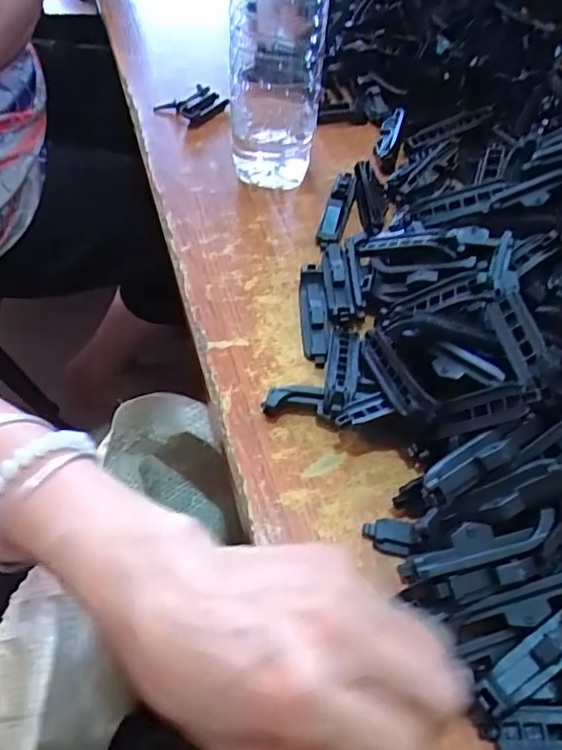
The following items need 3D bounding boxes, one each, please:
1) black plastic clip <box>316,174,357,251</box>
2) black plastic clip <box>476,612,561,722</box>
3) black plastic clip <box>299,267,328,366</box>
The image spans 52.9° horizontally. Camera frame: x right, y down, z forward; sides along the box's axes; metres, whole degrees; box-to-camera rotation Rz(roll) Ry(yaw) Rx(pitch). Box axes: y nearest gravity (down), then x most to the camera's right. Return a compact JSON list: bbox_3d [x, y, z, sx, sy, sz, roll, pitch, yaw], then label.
[{"bbox_3d":[0.045,-0.129,0.434,0.017,0.020,0.082,16,57,8],"label":"black plastic clip"},{"bbox_3d":[0.109,0.127,0.244,0.056,0.015,0.018,-41,65,-5],"label":"black plastic clip"},{"bbox_3d":[0.021,-0.040,0.374,0.016,0.016,0.074,0,56,-3],"label":"black plastic clip"}]

